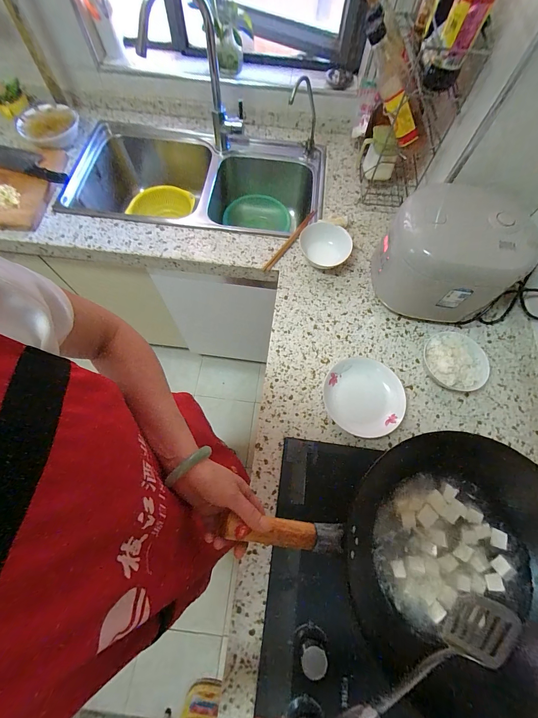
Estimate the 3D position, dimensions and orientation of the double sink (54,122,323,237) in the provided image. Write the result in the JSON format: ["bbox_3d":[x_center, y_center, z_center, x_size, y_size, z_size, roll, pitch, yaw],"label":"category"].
[{"bbox_3d":[-0.232,-0.512,0.960,0.753,0.210,0.389,9,68,2],"label":"double sink"}]

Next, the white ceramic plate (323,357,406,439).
[{"bbox_3d":[0.201,0.079,0.623,0.157,0.036,0.163,0,68,0],"label":"white ceramic plate"}]

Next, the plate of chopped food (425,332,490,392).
[{"bbox_3d":[0.405,0.008,0.634,0.125,0.061,0.124,0,68,-1],"label":"plate of chopped food"}]

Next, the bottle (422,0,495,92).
[{"bbox_3d":[0.332,-0.604,0.483,0.084,0.222,0.077,23,70,9],"label":"bottle"}]

